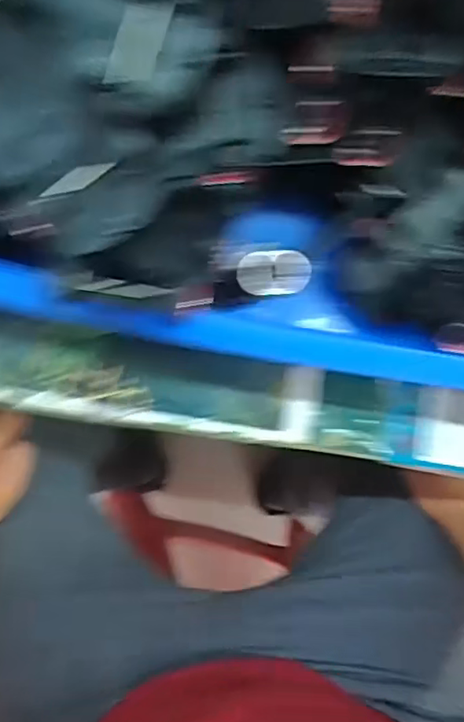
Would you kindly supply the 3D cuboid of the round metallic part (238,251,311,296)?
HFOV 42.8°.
[{"bbox_3d":[0.021,-0.044,0.294,0.036,0.004,0.021,-1,86,-6],"label":"round metallic part"}]

